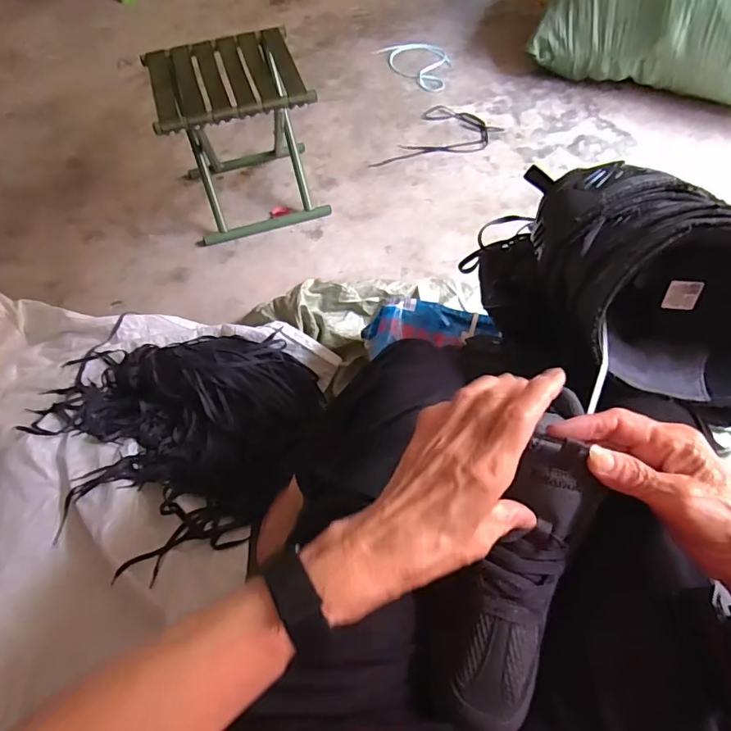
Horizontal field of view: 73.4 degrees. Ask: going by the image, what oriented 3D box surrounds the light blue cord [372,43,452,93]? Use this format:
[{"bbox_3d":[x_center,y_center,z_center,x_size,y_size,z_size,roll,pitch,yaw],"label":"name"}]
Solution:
[{"bbox_3d":[0.174,-0.913,1.478,0.182,0.012,0.266,-30,63,-14],"label":"light blue cord"}]

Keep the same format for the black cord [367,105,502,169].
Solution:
[{"bbox_3d":[0.194,-0.579,1.285,0.208,0.008,0.317,29,65,18],"label":"black cord"}]

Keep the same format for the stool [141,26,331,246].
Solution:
[{"bbox_3d":[-0.269,-0.496,1.088,0.294,0.304,0.270,-15,61,-6],"label":"stool"}]

